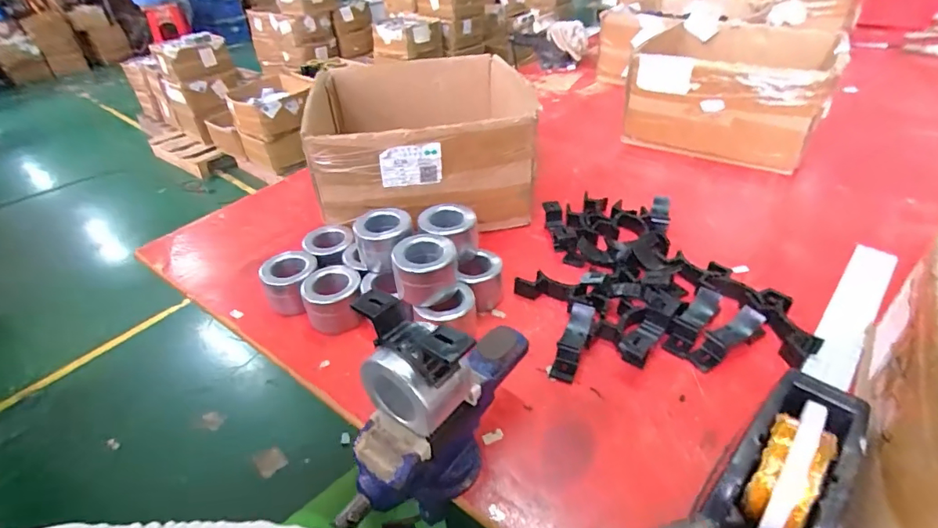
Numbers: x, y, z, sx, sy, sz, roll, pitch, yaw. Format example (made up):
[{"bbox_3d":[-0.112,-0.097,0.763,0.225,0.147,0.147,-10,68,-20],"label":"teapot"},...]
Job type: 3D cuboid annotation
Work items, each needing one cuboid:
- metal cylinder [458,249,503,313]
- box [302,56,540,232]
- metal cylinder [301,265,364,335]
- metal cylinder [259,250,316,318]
[{"bbox_3d":[0.016,0.020,0.593,0.053,0.054,0.067,-4,37,1],"label":"metal cylinder"},{"bbox_3d":[-0.075,-0.208,0.782,0.375,0.162,0.411,-5,37,-1],"label":"box"},{"bbox_3d":[-0.165,0.042,0.574,0.066,0.053,0.068,-13,38,-11],"label":"metal cylinder"},{"bbox_3d":[-0.226,0.024,0.601,0.068,0.055,0.063,-21,40,-21],"label":"metal cylinder"}]

